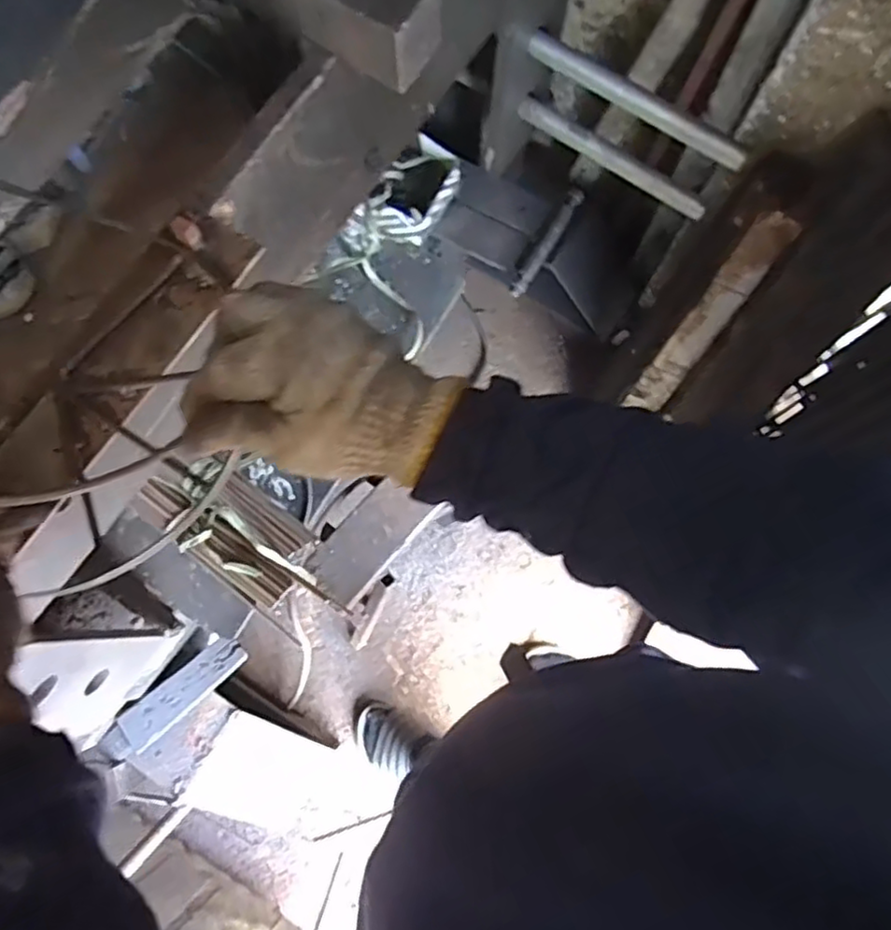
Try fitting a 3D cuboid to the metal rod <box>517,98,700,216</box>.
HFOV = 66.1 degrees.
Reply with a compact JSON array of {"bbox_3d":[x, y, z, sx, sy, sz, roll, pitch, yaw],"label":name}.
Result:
[{"bbox_3d":[0.200,-0.370,0.821,0.249,0.025,0.023,35,81,8],"label":"metal rod"}]

